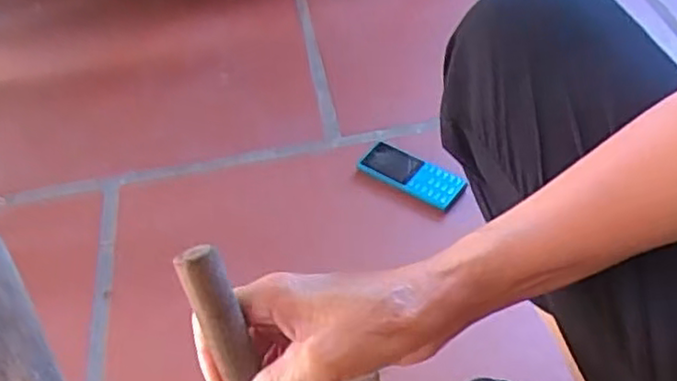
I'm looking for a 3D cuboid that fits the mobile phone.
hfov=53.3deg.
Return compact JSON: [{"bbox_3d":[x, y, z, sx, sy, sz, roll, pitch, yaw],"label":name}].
[{"bbox_3d":[0.087,-0.020,0.797,0.128,0.010,0.051,25,63,27],"label":"mobile phone"}]

